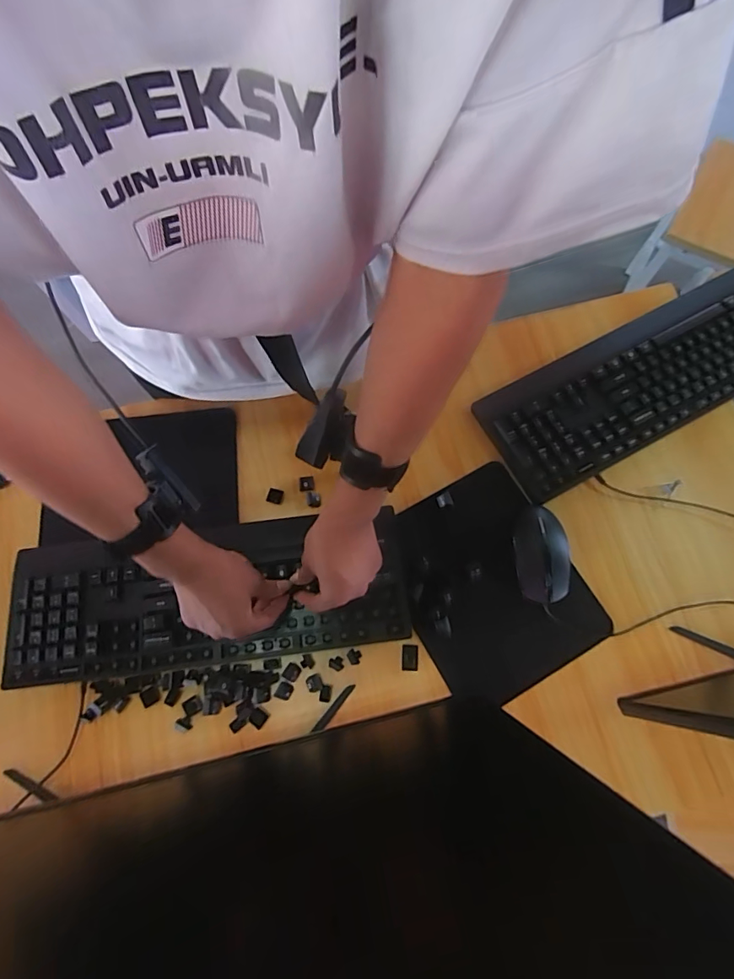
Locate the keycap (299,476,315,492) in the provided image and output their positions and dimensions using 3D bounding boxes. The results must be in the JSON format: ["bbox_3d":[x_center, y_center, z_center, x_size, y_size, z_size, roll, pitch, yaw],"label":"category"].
[{"bbox_3d":[-0.074,-0.007,0.588,0.019,0.005,0.018,-3,71,-1],"label":"keycap"}]

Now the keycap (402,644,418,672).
[{"bbox_3d":[0.048,0.187,0.532,0.018,0.005,0.028,1,73,1],"label":"keycap"}]

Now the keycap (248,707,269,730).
[{"bbox_3d":[-0.116,0.244,0.512,0.018,0.004,0.017,33,75,11],"label":"keycap"}]

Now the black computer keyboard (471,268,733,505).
[{"bbox_3d":[0.356,-0.142,0.619,0.431,0.040,0.152,-28,74,-8],"label":"black computer keyboard"}]

